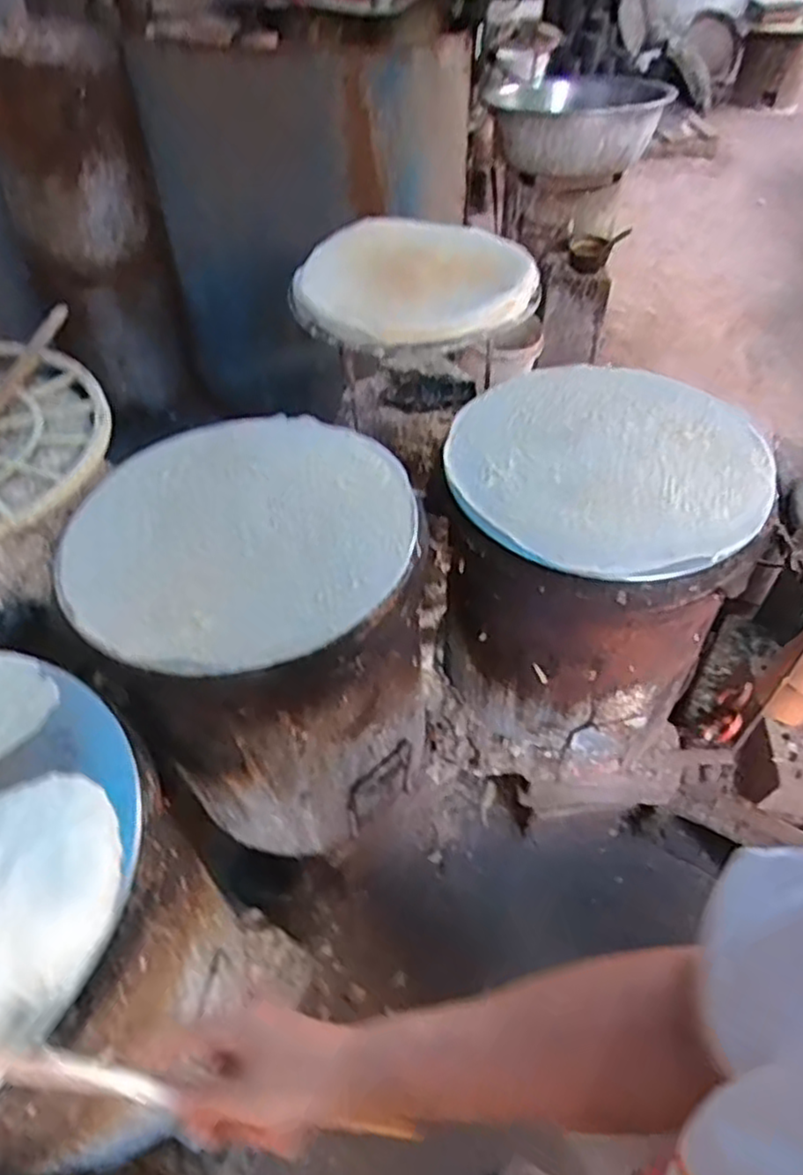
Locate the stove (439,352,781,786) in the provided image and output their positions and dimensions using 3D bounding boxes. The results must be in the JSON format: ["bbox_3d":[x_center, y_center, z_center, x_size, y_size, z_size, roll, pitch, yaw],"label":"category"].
[{"bbox_3d":[0.241,-0.001,1.000,0.366,0.460,0.372,20,53,19],"label":"stove"}]

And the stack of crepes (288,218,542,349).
[{"bbox_3d":[0.030,-0.490,1.124,0.350,0.050,0.370,19,52,18],"label":"stack of crepes"}]

